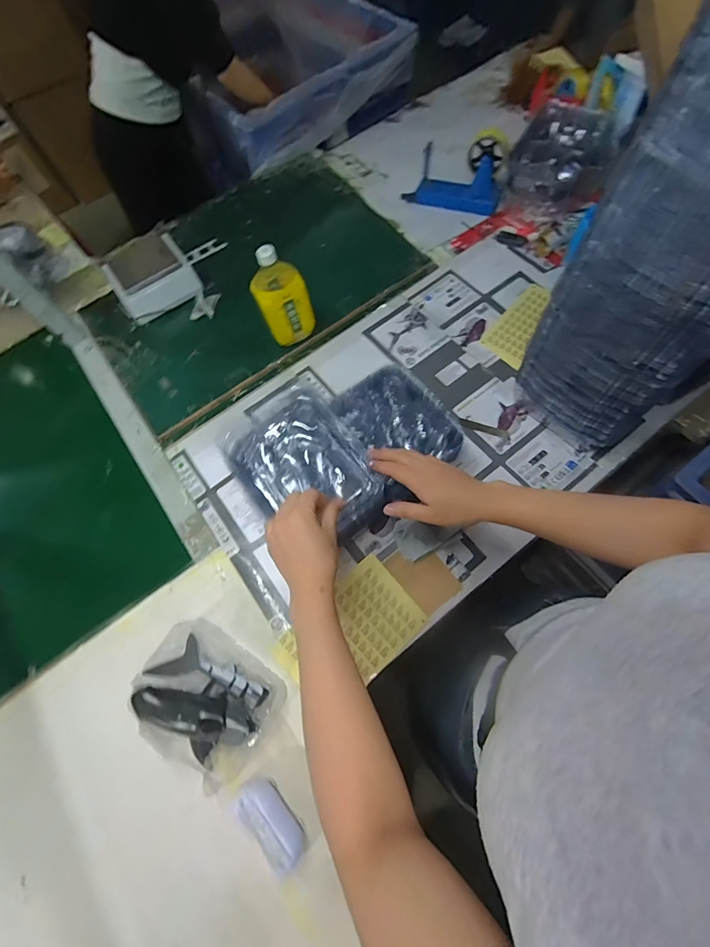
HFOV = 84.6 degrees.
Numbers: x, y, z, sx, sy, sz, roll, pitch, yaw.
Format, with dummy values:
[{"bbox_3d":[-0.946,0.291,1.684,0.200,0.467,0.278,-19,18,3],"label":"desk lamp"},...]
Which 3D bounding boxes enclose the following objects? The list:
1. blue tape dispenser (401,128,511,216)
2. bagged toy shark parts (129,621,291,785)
[{"bbox_3d":[0.238,-0.728,0.942,0.238,0.160,0.074,17,71,10],"label":"blue tape dispenser"},{"bbox_3d":[-0.221,0.329,0.570,0.195,0.083,0.162,29,74,16],"label":"bagged toy shark parts"}]

